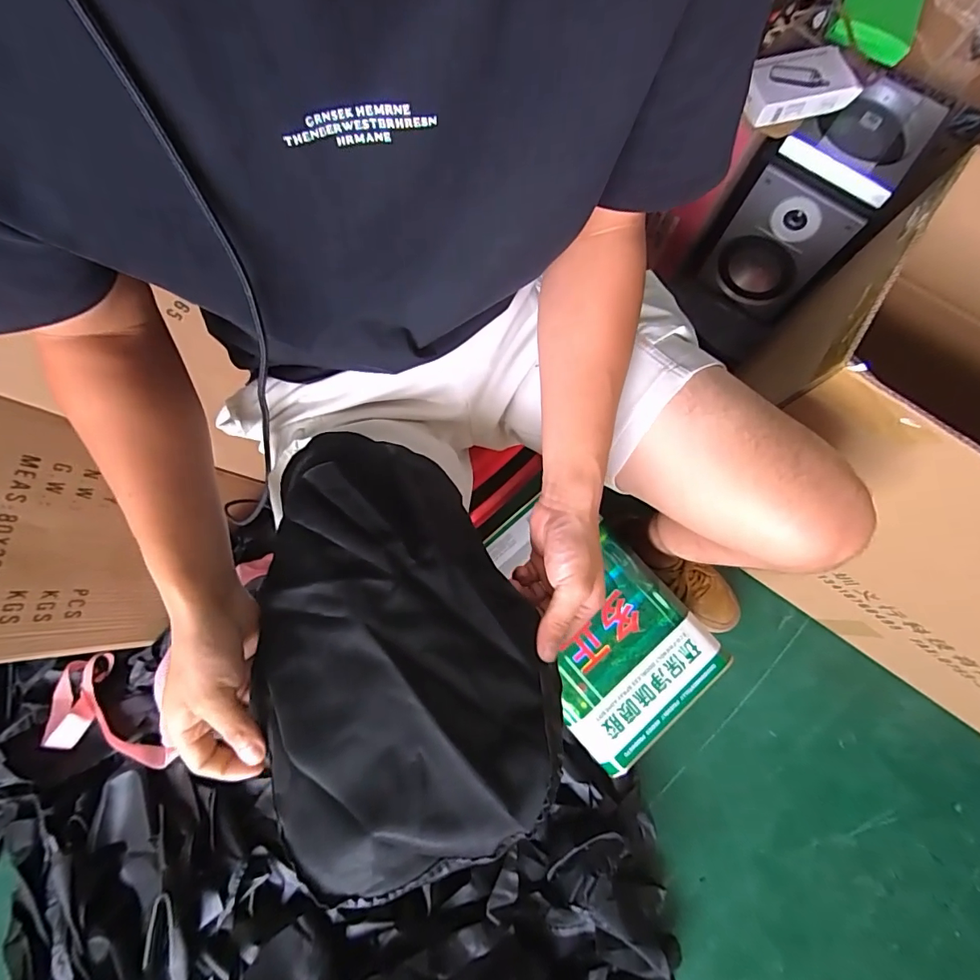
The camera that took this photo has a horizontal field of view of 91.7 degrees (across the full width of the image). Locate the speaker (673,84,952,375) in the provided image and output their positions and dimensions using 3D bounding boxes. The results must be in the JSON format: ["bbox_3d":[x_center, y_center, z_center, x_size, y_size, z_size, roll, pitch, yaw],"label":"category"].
[{"bbox_3d":[0.492,-0.422,0.768,0.209,0.306,0.169,-43,81,-9],"label":"speaker"}]

